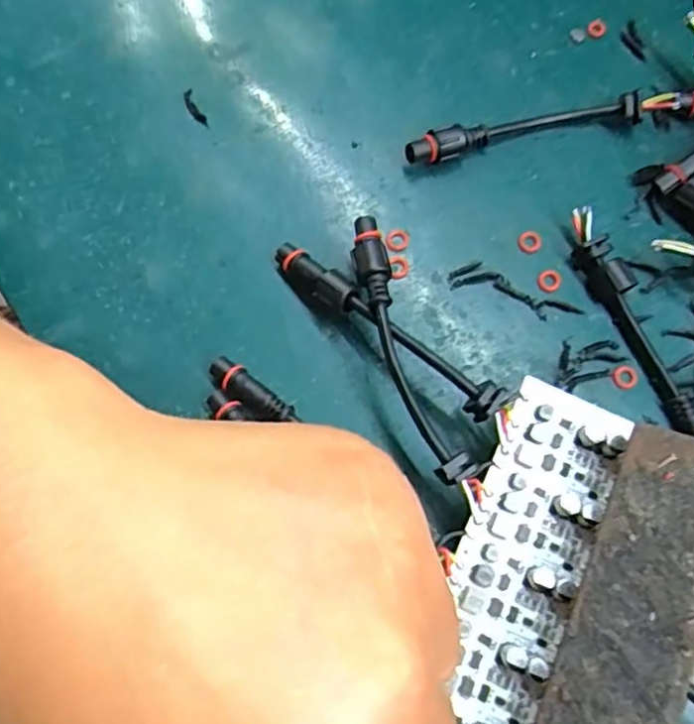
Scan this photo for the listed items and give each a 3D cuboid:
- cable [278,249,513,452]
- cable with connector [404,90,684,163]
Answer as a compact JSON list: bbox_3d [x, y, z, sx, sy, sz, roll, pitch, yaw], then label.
[{"bbox_3d":[0.015,-0.008,0.229,0.101,0.021,0.014,38,78,8],"label":"cable"},{"bbox_3d":[0.075,-0.092,0.258,0.108,0.014,0.013,-13,76,-5],"label":"cable with connector"}]

